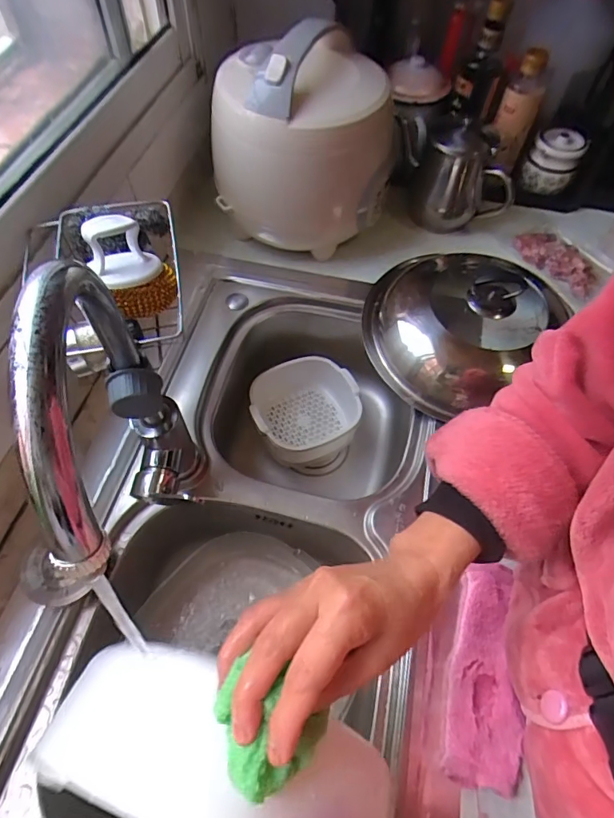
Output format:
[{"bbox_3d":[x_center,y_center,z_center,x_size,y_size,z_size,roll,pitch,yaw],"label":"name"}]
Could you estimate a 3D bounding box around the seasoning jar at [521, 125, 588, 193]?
[{"bbox_3d":[0.408,-0.411,0.781,0.082,0.072,0.072,22,61,11],"label":"seasoning jar"}]

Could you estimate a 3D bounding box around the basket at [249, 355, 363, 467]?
[{"bbox_3d":[-0.004,0.002,0.716,0.151,0.073,0.147,-14,61,-10],"label":"basket"}]

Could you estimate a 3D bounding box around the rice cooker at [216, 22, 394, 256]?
[{"bbox_3d":[0.010,-0.383,0.682,0.236,0.241,0.251,13,60,6],"label":"rice cooker"}]

